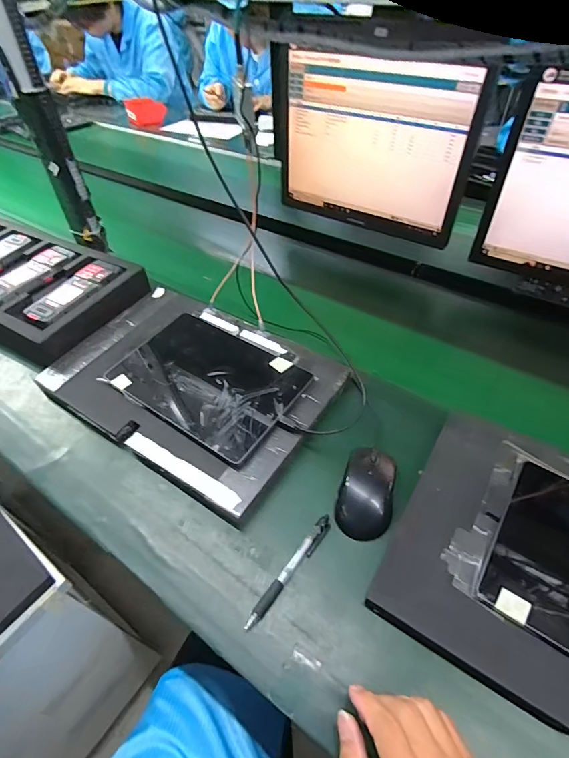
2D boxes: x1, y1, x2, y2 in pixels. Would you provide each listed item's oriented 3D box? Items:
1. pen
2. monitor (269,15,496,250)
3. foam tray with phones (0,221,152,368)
[{"bbox_3d":[0.008,0.199,0.420,0.015,0.009,0.136,29,55,26],"label":"pen"},{"bbox_3d":[0.142,-0.417,0.703,0.365,0.286,0.045,26,56,21],"label":"monitor"},{"bbox_3d":[-0.506,-0.184,0.734,0.497,0.068,0.234,23,53,22],"label":"foam tray with phones"}]

